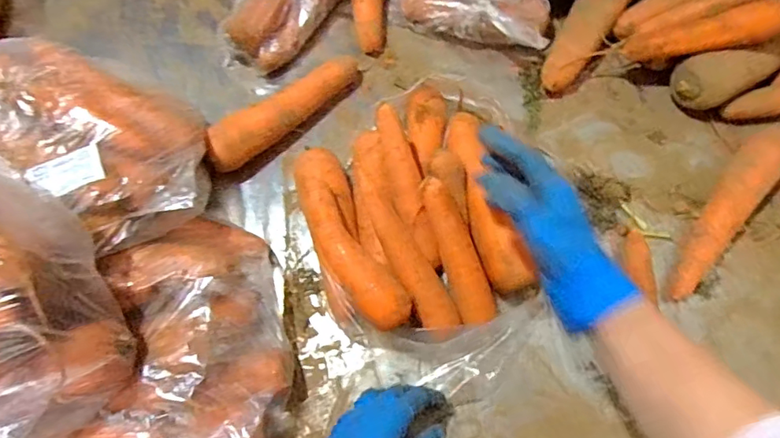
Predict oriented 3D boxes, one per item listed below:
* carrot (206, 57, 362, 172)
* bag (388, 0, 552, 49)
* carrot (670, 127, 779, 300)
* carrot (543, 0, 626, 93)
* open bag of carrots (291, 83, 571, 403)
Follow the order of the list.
[{"bbox_3d":[-0.116,-0.123,0.594,0.204,0.047,0.049,-39,76,-15],"label":"carrot"},{"bbox_3d":[0.089,-0.256,0.642,0.208,0.066,0.074,16,70,3],"label":"bag"},{"bbox_3d":[0.367,-0.010,0.569,0.046,0.048,0.219,35,72,10],"label":"carrot"},{"bbox_3d":[0.229,-0.217,0.645,0.055,0.056,0.151,32,71,9],"label":"carrot"},{"bbox_3d":[0.033,0.011,0.520,0.212,0.089,0.297,-15,71,-8],"label":"open bag of carrots"}]

